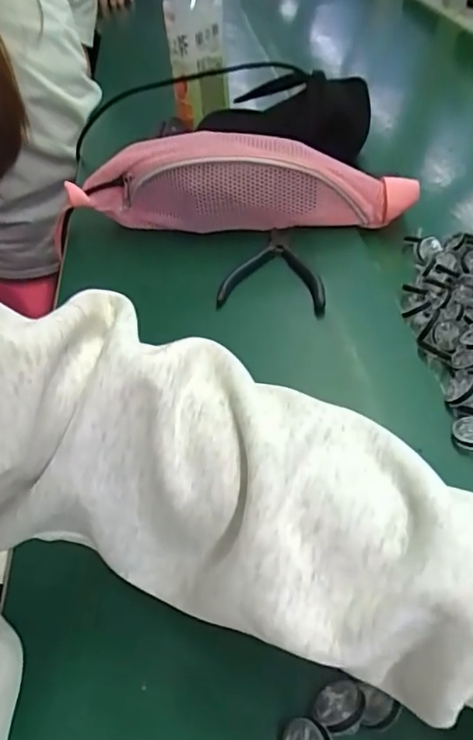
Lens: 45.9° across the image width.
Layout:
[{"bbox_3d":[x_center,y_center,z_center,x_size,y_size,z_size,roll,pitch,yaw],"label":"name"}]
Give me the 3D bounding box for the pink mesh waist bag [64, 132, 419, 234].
[{"bbox_3d":[0.001,-0.187,0.563,0.346,0.081,0.063,0,44,4],"label":"pink mesh waist bag"}]

